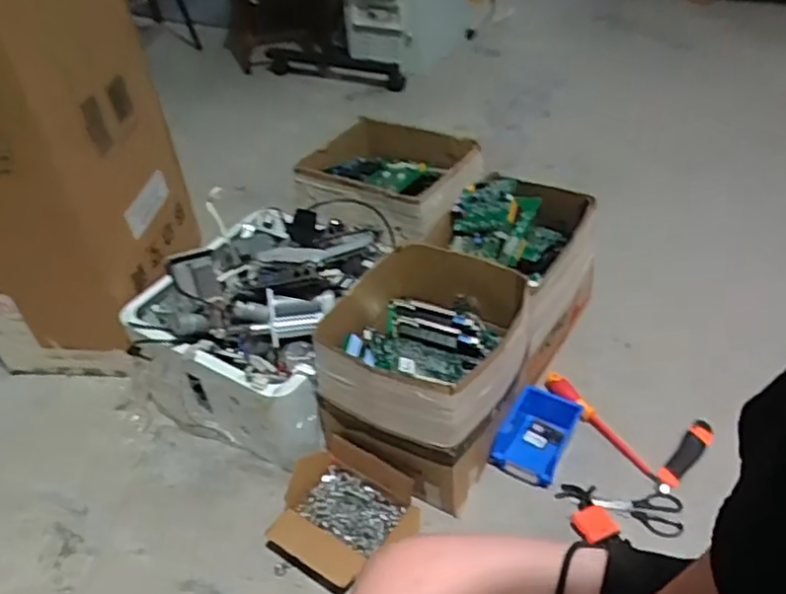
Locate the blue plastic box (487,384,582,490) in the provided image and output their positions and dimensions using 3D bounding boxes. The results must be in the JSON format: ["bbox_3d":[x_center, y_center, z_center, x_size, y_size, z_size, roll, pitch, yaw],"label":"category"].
[{"bbox_3d":[0.235,0.228,1.081,0.105,0.063,0.144,21,47,25],"label":"blue plastic box"}]

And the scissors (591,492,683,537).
[{"bbox_3d":[0.367,0.319,0.994,0.130,0.011,0.067,6,41,15],"label":"scissors"}]

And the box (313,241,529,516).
[{"bbox_3d":[0.053,0.105,1.049,0.292,0.243,0.308,9,42,18],"label":"box"}]

